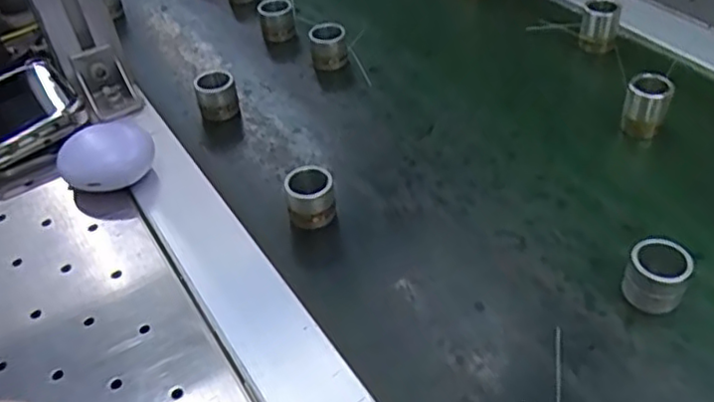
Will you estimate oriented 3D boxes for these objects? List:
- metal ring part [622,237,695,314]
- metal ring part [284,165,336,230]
[{"bbox_3d":[0.134,0.034,0.296,0.025,0.026,0.024,-2,43,2],"label":"metal ring part"},{"bbox_3d":[-0.025,-0.002,0.350,0.024,0.024,0.023,-9,43,-5],"label":"metal ring part"}]

